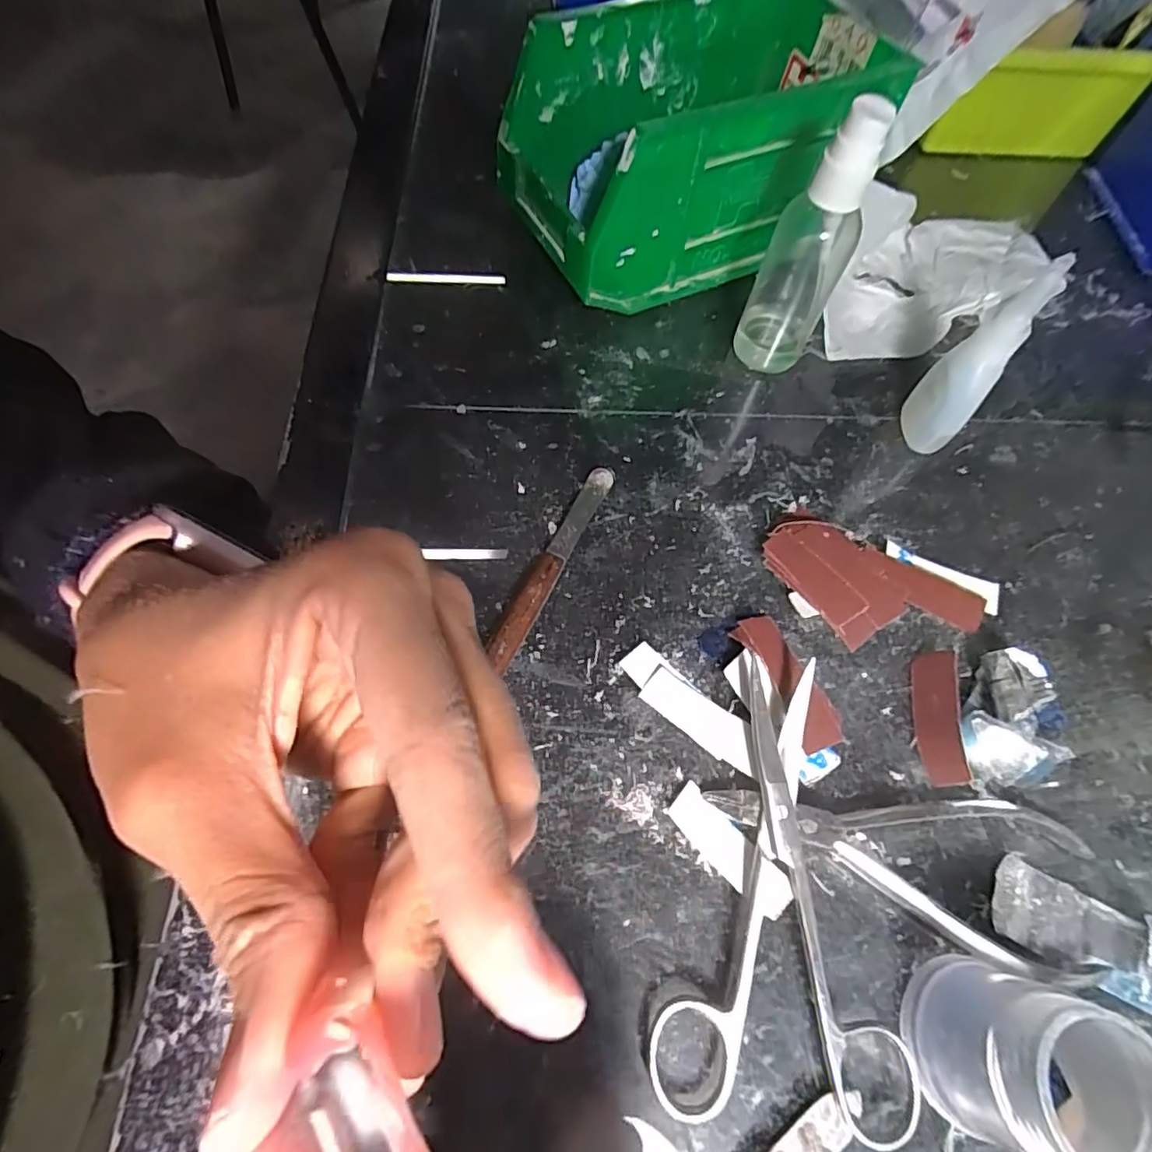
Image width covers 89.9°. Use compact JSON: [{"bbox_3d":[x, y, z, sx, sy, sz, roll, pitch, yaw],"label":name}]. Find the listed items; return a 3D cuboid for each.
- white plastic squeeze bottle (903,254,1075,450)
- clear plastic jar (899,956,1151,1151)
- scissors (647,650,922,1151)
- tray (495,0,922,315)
[{"bbox_3d":[0.167,-0.088,0.242,0.022,0.087,0.026,31,67,11],"label":"white plastic squeeze bottle"},{"bbox_3d":[0.121,0.134,0.155,0.041,0.051,0.039,1,65,-2],"label":"clear plastic jar"},{"bbox_3d":[0.066,0.096,0.186,0.074,0.021,0.131,7,65,1],"label":"scissors"},{"bbox_3d":[0.060,-0.219,0.298,0.177,0.087,0.102,-24,68,-13],"label":"tray"}]

